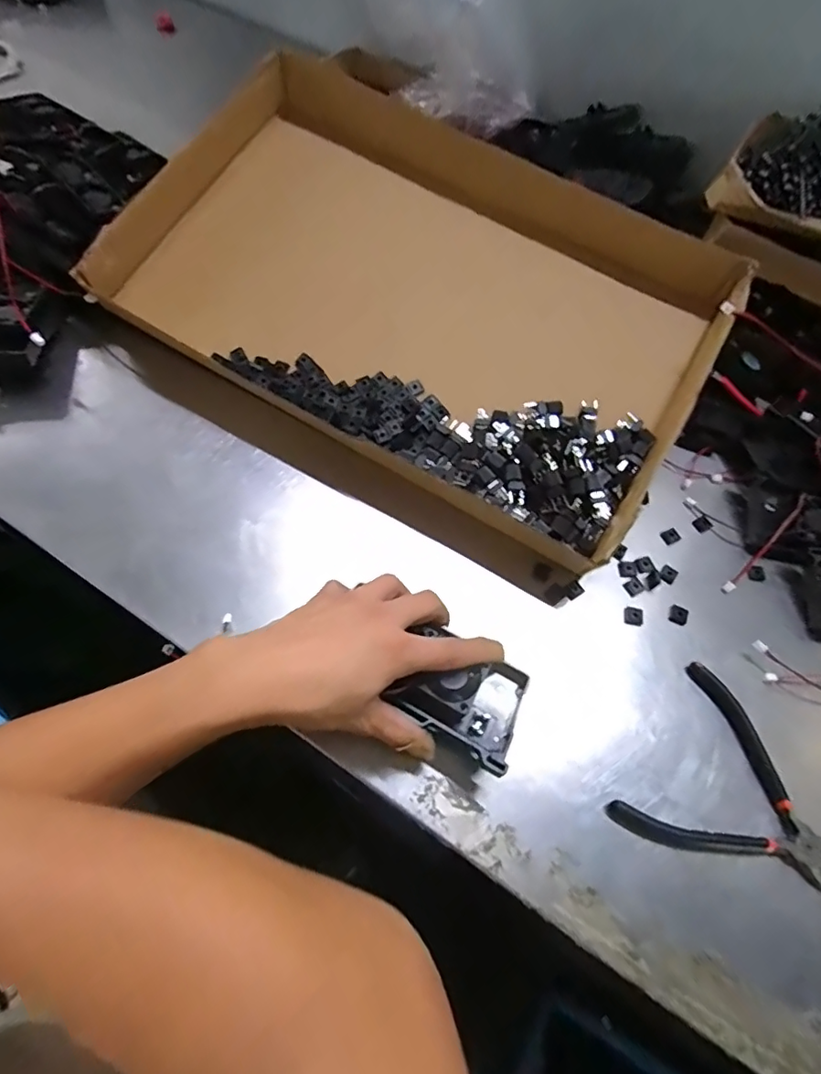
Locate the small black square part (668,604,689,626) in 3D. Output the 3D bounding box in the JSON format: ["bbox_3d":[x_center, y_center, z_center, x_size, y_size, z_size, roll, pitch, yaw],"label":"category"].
[{"bbox_3d":[0.213,0.062,0.422,0.014,0.004,0.015,22,62,6],"label":"small black square part"}]

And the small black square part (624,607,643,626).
[{"bbox_3d":[0.176,0.062,0.420,0.015,0.008,0.015,7,61,-2],"label":"small black square part"}]

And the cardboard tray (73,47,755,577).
[{"bbox_3d":[-0.011,-0.206,0.480,0.526,0.089,0.280,32,71,10],"label":"cardboard tray"}]

